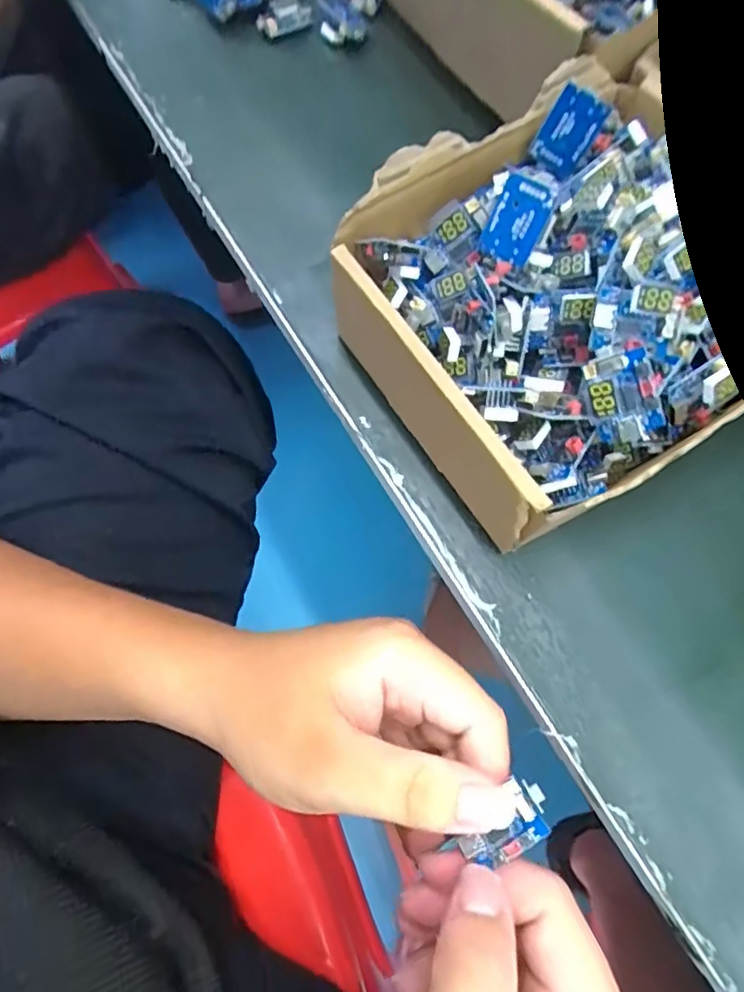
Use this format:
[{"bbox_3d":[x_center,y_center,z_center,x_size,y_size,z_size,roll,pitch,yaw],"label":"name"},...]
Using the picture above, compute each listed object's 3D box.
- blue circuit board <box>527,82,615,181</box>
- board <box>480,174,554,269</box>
[{"bbox_3d":[0.081,-0.150,0.237,0.021,0.029,0.004,28,46,-6],"label":"blue circuit board"},{"bbox_3d":[0.054,-0.103,0.216,0.019,0.004,0.028,31,120,11],"label":"board"}]

